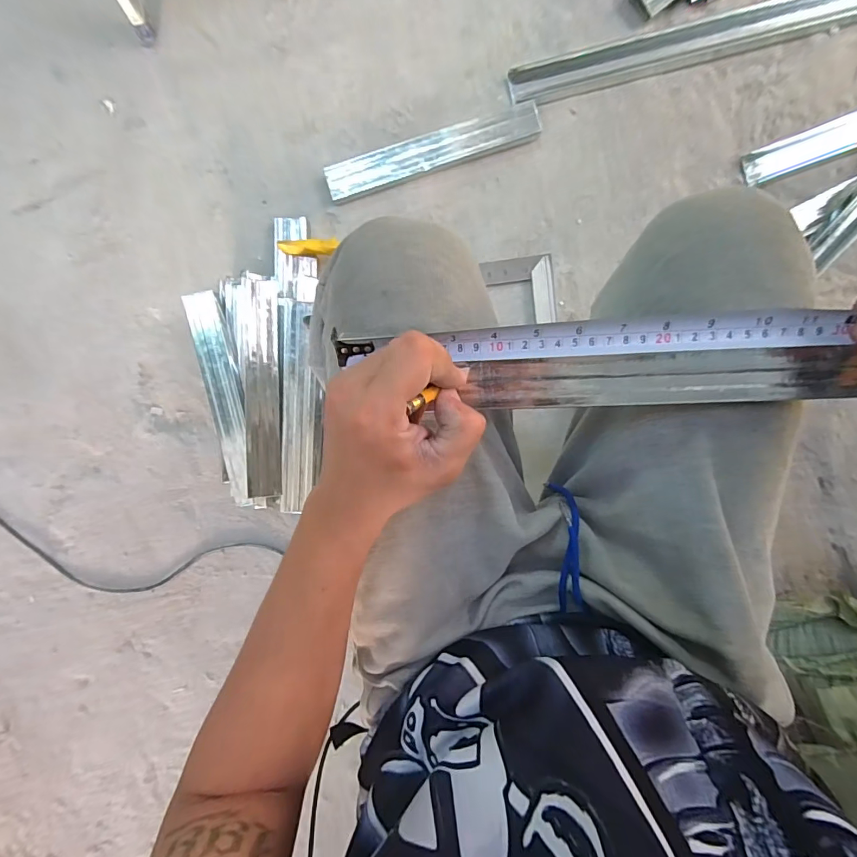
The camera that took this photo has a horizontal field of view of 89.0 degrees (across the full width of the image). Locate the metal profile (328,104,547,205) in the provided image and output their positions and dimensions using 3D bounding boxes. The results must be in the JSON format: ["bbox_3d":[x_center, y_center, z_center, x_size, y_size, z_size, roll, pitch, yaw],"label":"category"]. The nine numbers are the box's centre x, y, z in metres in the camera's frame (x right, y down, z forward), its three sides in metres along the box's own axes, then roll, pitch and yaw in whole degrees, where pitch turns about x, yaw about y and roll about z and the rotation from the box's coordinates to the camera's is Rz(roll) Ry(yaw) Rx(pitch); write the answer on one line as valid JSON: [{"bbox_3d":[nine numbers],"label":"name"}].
[{"bbox_3d":[0.006,-0.424,0.672,0.331,0.031,0.045,-16,96,4],"label":"metal profile"}]

